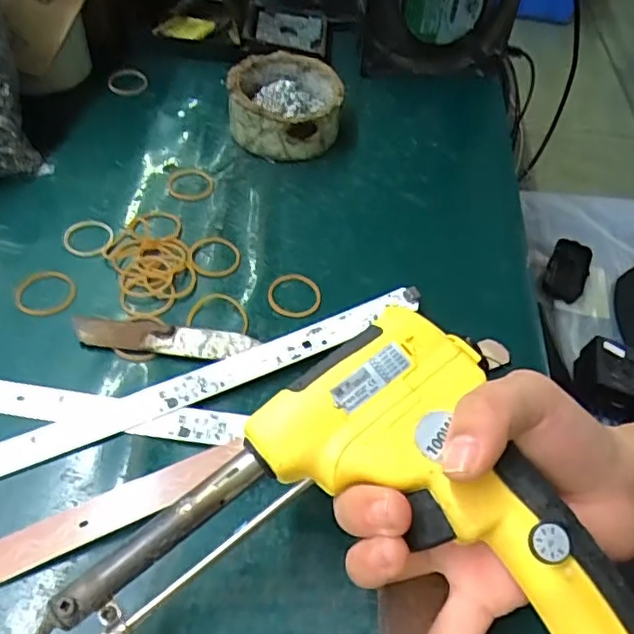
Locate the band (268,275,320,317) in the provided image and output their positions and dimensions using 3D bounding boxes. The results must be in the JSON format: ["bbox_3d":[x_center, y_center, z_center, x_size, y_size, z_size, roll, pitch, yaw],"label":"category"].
[{"bbox_3d":[-0.013,-0.014,0.357,0.031,0.004,0.032,2,50,-4],"label":"band"}]

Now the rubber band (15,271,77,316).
[{"bbox_3d":[-0.153,-0.014,0.344,0.032,0.004,0.031,1,50,-4],"label":"rubber band"}]

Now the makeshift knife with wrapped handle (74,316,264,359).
[{"bbox_3d":[-0.081,0.011,0.327,0.097,0.006,0.019,7,50,0],"label":"makeshift knife with wrapped handle"}]

